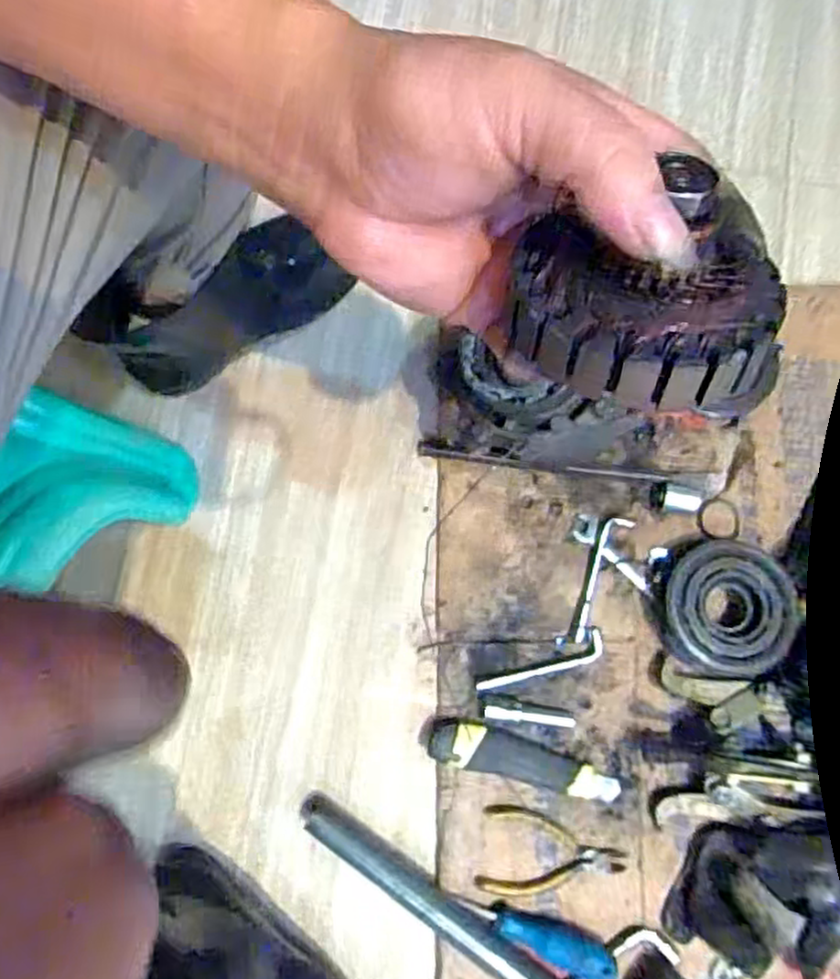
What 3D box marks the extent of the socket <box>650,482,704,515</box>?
[{"bbox_3d":[0.229,0.009,0.658,0.042,0.019,0.025,10,81,1],"label":"socket"}]

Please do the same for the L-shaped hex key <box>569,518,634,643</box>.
[{"bbox_3d":[0.156,0.079,0.651,0.024,0.004,0.117,22,81,2],"label":"L-shaped hex key"}]

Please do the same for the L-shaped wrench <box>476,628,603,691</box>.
[{"bbox_3d":[0.106,0.154,0.632,0.115,0.005,0.023,-23,81,-5],"label":"L-shaped wrench"}]

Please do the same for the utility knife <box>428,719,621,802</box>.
[{"bbox_3d":[0.088,0.226,0.612,0.159,0.020,0.035,15,81,1],"label":"utility knife"}]

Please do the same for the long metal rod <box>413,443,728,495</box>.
[{"bbox_3d":[0.139,-0.020,0.664,0.280,0.015,0.019,6,81,0],"label":"long metal rod"}]

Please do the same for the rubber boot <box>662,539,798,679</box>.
[{"bbox_3d":[0.262,0.101,0.630,0.107,0.034,0.111,0,81,-1],"label":"rubber boot"}]

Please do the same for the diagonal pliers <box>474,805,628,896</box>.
[{"bbox_3d":[0.109,0.304,0.607,0.117,0.009,0.068,9,81,0],"label":"diagonal pliers"}]

